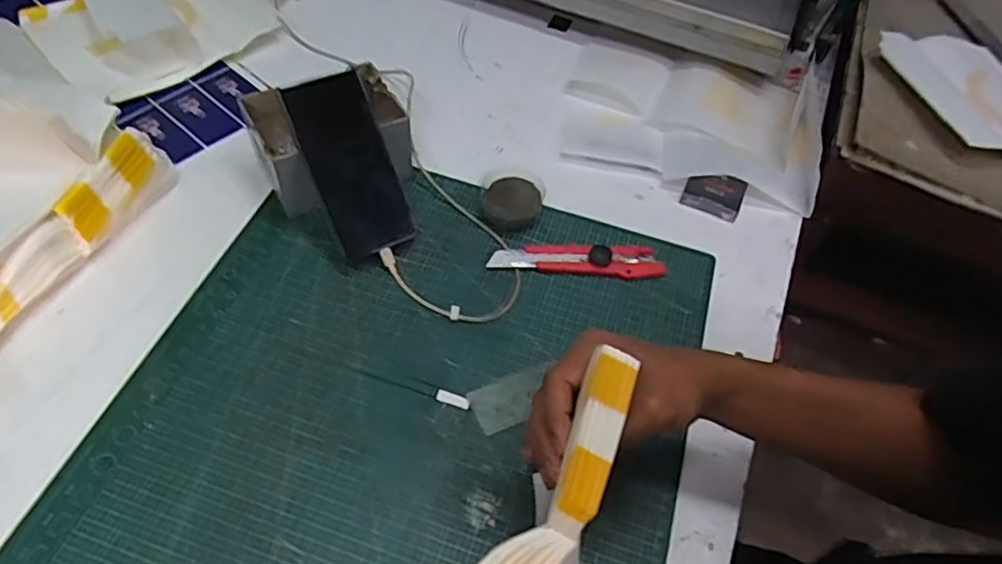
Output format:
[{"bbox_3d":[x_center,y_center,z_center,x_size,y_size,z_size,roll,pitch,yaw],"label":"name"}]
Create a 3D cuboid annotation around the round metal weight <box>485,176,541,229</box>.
[{"bbox_3d":[0.009,-0.077,0.632,0.055,0.021,0.061,14,54,5],"label":"round metal weight"}]

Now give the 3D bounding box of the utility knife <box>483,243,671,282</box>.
[{"bbox_3d":[0.074,-0.022,0.612,0.164,0.017,0.030,3,54,-3],"label":"utility knife"}]

